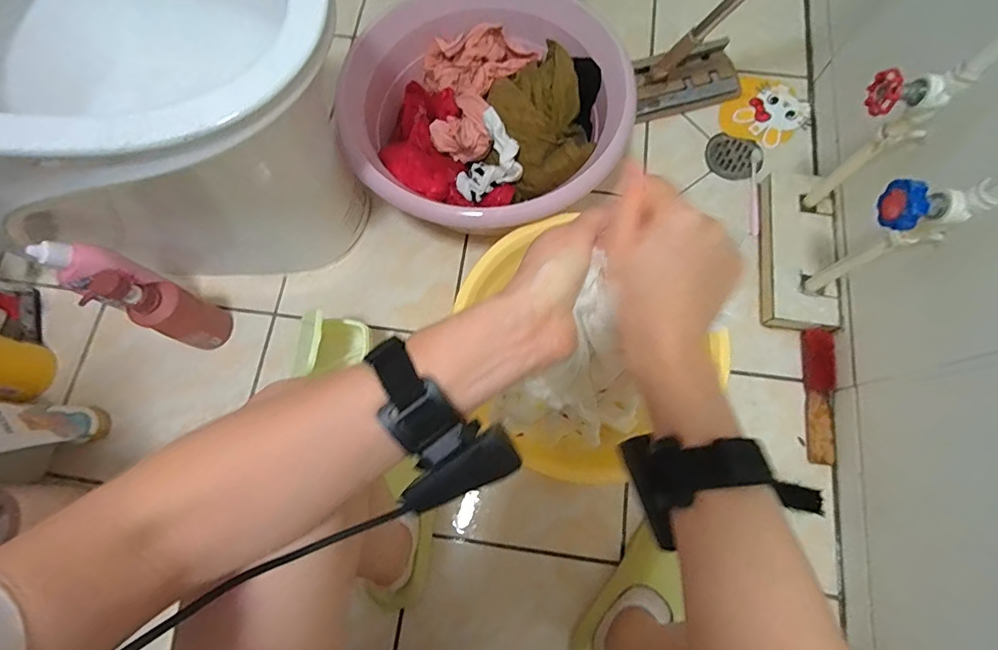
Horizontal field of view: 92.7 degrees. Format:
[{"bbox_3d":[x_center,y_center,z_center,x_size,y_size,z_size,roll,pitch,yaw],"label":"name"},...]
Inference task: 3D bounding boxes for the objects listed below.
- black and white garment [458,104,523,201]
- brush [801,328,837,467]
[{"bbox_3d":[-0.009,-0.258,0.752,0.086,0.027,0.135,29,102,14],"label":"black and white garment"},{"bbox_3d":[0.513,0.111,0.754,0.042,0.023,0.208,7,74,3],"label":"brush"}]

